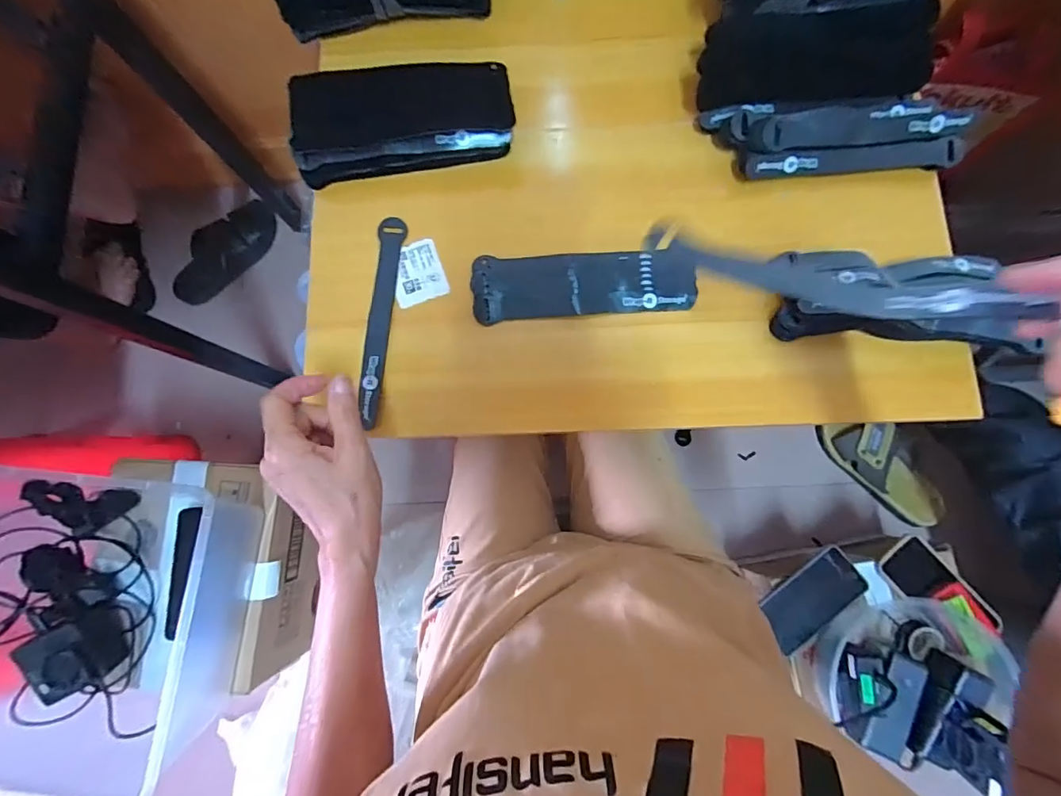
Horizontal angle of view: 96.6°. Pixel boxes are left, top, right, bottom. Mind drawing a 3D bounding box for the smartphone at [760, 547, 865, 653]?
[{"bbox_3d":[0.410,0.292,0.686,0.157,0.013,0.079,-39,82,-4],"label":"smartphone"}]

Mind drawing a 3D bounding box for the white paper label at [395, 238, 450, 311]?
[{"bbox_3d":[-0.106,-0.117,0.444,0.048,0.004,0.060,-19,78,-3],"label":"white paper label"}]

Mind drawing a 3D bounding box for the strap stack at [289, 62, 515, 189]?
[{"bbox_3d":[-0.119,-0.260,0.451,0.204,0.049,0.092,-9,81,0],"label":"strap stack"}]

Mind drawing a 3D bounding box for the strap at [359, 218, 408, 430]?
[{"bbox_3d":[-0.136,-0.075,0.432,0.021,0.005,0.194,6,77,-11],"label":"strap"}]

